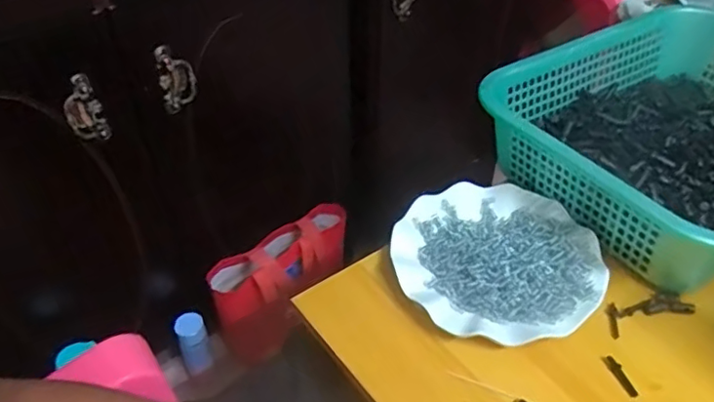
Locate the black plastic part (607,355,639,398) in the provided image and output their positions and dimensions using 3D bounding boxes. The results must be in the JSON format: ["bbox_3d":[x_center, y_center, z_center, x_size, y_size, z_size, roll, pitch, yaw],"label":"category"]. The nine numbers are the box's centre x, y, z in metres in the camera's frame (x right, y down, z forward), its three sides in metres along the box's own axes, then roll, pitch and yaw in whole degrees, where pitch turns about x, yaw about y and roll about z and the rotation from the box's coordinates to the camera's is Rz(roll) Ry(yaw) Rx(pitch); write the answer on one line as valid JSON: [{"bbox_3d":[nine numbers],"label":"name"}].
[{"bbox_3d":[0.205,0.136,0.455,0.008,0.005,0.034,-10,43,-11],"label":"black plastic part"}]

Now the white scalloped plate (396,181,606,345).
[{"bbox_3d":[0.124,0.049,0.531,0.176,0.016,0.178,0,43,0],"label":"white scalloped plate"}]

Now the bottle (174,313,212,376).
[{"bbox_3d":[-0.256,0.226,0.926,0.043,0.106,0.036,-18,46,-19],"label":"bottle"}]

